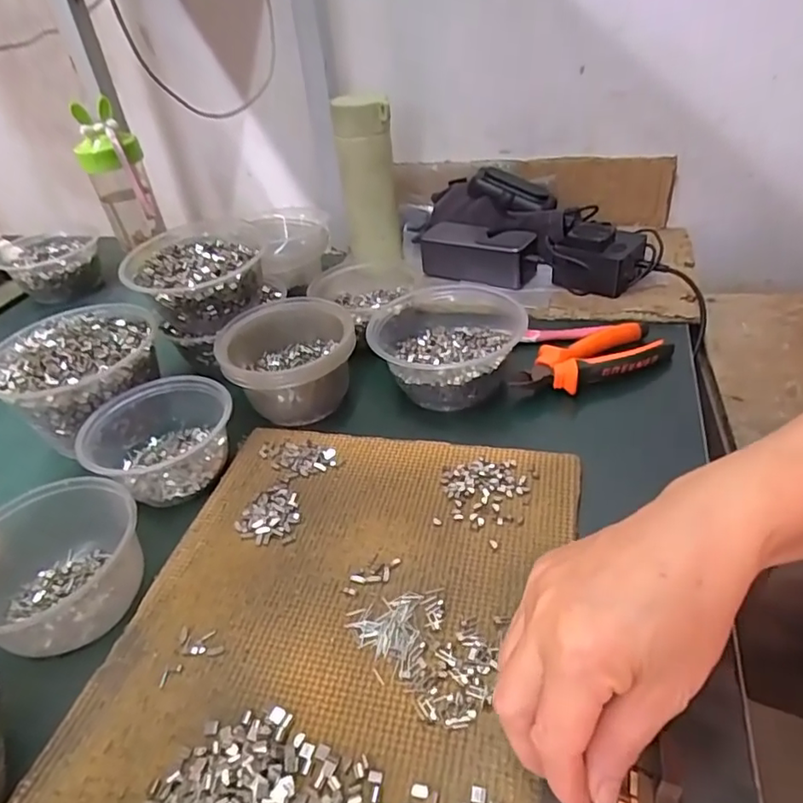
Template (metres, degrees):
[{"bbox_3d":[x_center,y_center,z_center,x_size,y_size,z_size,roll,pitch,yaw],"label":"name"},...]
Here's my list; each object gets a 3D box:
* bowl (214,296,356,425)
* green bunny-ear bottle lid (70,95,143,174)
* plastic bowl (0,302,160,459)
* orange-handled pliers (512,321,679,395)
[{"bbox_3d":[-0.096,-0.034,0.510,0.107,0.068,0.109,-5,38,4],"label":"bowl"},{"bbox_3d":[-0.364,-0.323,0.699,0.061,0.072,0.057,-6,38,2],"label":"green bunny-ear bottle lid"},{"bbox_3d":[-0.285,-0.025,0.521,0.135,0.076,0.127,-5,38,4],"label":"plastic bowl"},{"bbox_3d":[0.169,-0.041,0.511,0.145,0.019,0.062,-19,39,-14],"label":"orange-handled pliers"}]

